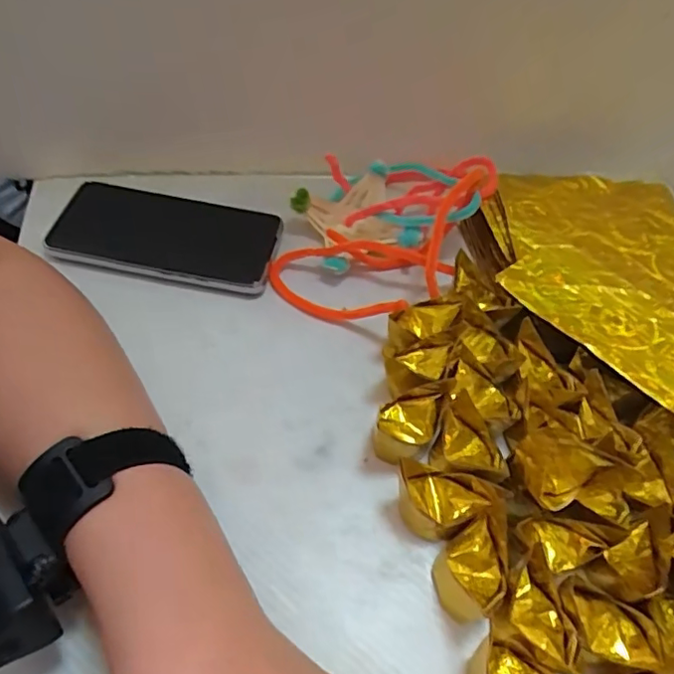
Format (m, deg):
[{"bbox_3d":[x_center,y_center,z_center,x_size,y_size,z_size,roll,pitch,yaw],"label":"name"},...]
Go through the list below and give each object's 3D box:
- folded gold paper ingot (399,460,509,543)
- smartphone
[{"bbox_3d":[0.063,0.090,0.313,0.055,0.036,0.032,2,54,-5],"label":"folded gold paper ingot"},{"bbox_3d":[-0.127,-0.075,0.435,0.160,0.018,0.080,11,52,-3],"label":"smartphone"}]

